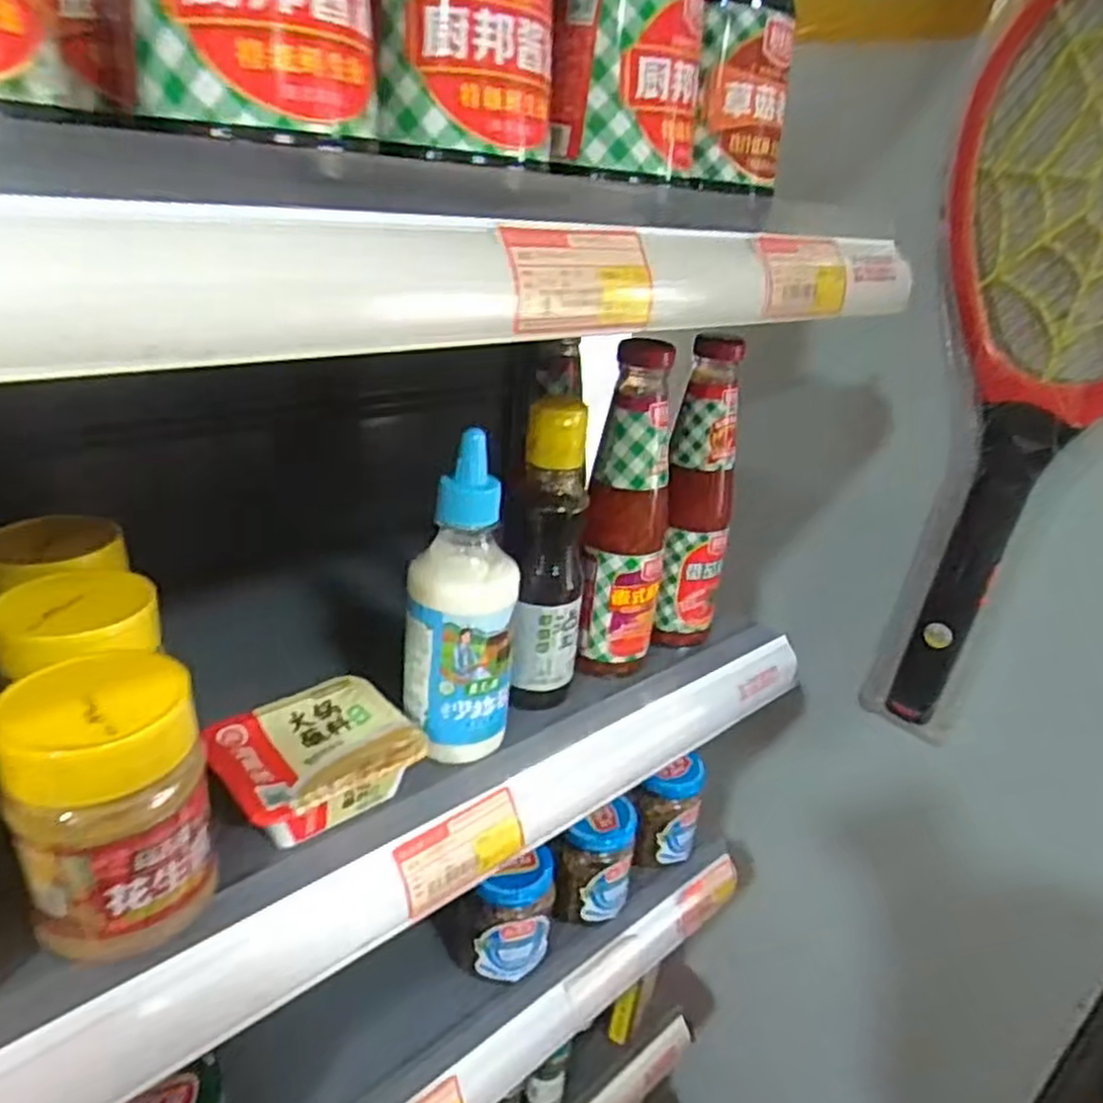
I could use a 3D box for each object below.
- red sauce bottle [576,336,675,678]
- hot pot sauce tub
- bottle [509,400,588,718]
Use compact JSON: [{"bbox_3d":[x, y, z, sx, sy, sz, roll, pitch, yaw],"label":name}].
[{"bbox_3d":[0.049,-0.019,0.478,0.047,0.208,0.043,11,27,11],"label":"red sauce bottle"},{"bbox_3d":[-0.117,0.103,0.386,0.090,0.027,0.077,-18,35,-39],"label":"hot pot sauce tub"},{"bbox_3d":[0.002,0.006,0.449,0.041,0.186,0.046,6,26,0],"label":"bottle"}]

